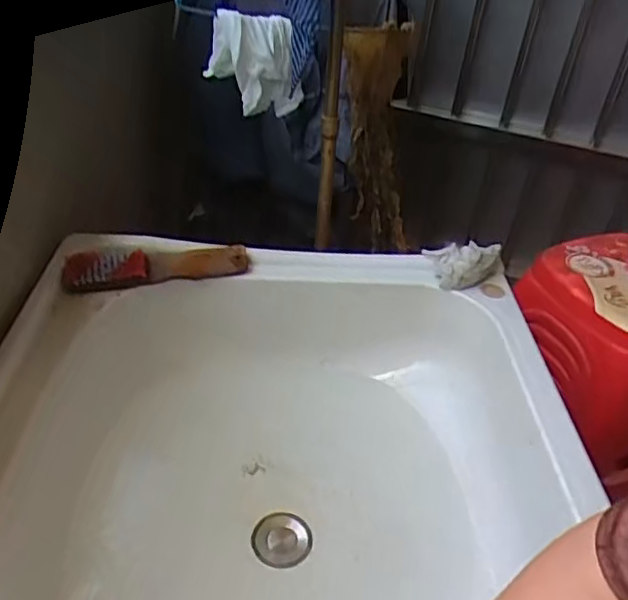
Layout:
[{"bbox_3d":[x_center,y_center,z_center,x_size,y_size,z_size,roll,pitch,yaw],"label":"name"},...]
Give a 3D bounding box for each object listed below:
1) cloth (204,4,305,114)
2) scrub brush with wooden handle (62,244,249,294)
[{"bbox_3d":[-0.080,-0.329,0.874,0.126,0.140,0.065,1,38,-6],"label":"cloth"},{"bbox_3d":[-0.189,-0.041,0.765,0.215,0.033,0.032,-6,39,-15],"label":"scrub brush with wooden handle"}]

